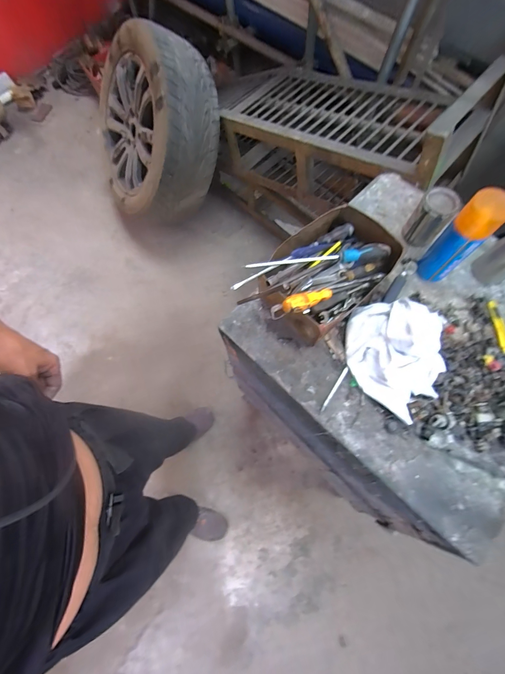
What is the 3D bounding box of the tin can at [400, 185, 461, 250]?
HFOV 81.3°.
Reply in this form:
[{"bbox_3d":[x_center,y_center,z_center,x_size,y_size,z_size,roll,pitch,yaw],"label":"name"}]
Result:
[{"bbox_3d":[0.387,-0.258,0.643,0.070,0.102,0.072,0,71,1],"label":"tin can"}]

